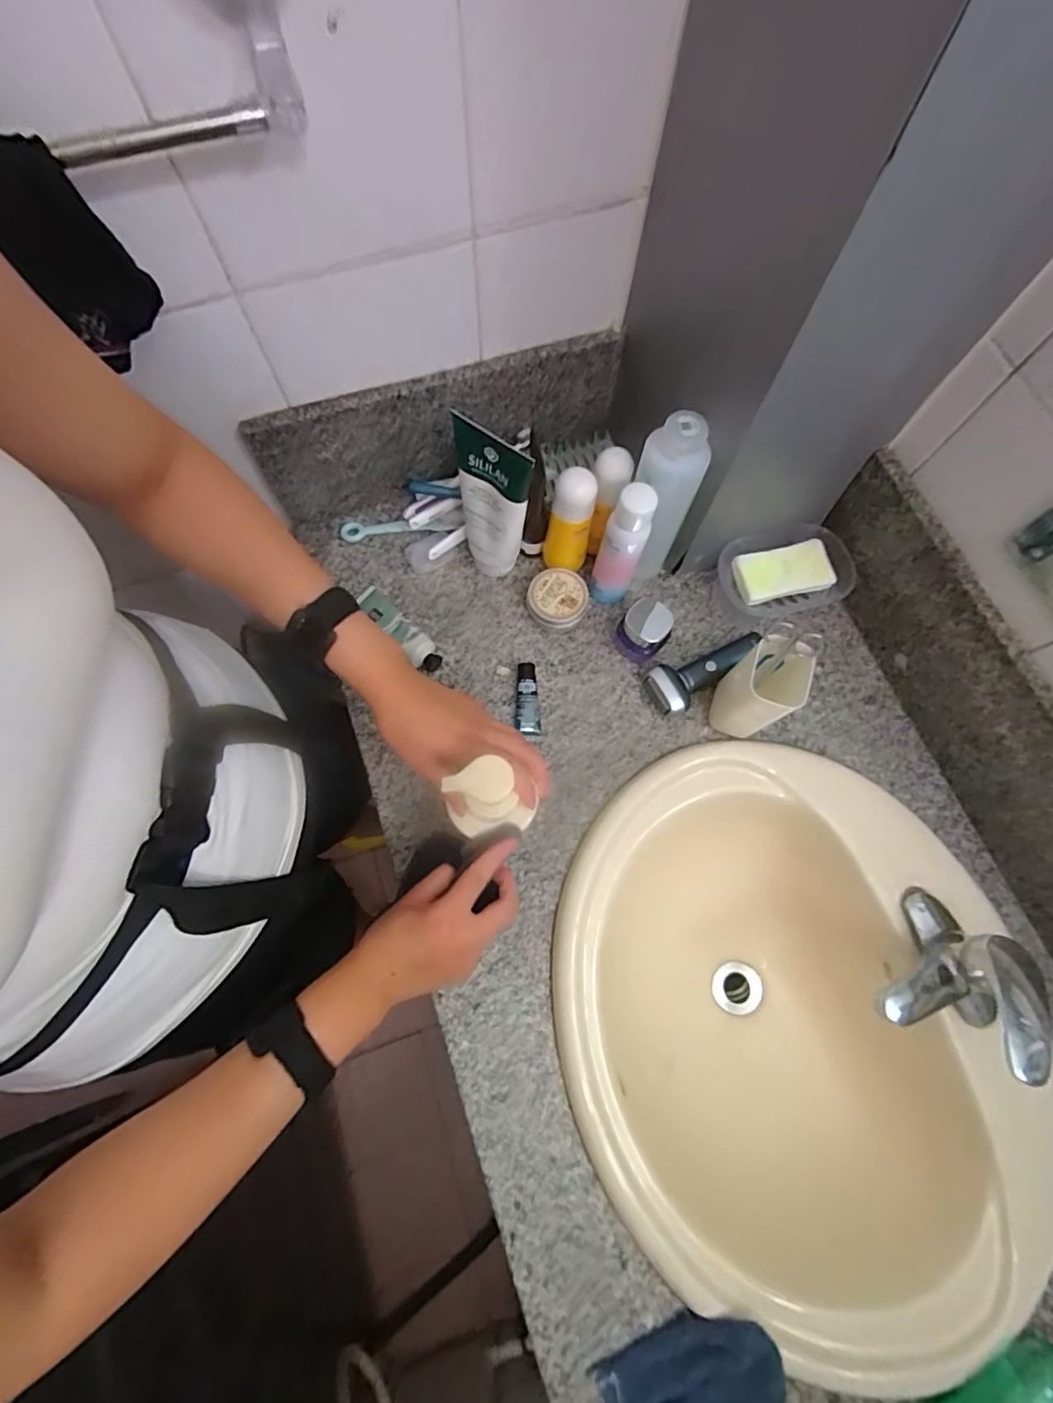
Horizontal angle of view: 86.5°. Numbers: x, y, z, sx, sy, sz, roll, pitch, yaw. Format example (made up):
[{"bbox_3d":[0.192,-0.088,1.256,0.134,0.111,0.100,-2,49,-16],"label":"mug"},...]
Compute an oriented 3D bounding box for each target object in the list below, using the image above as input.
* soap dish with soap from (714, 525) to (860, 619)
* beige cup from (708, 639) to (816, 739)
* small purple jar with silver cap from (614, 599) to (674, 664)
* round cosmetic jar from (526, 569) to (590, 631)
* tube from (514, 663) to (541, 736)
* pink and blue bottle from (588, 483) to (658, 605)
[{"bbox_3d":[0.302,-0.150,0.656,0.141,0.042,0.093,-11,73,-4],"label":"soap dish with soap"},{"bbox_3d":[0.237,-0.010,0.570,0.065,0.110,0.071,35,76,9],"label":"beige cup"},{"bbox_3d":[0.132,-0.079,0.625,0.051,0.053,0.052,0,73,-1],"label":"small purple jar with silver cap"},{"bbox_3d":[0.035,-0.116,0.648,0.068,0.034,0.065,17,74,5],"label":"round cosmetic jar"},{"bbox_3d":[-0.001,-0.002,0.618,0.027,0.024,0.078,-4,73,-2],"label":"tube"},{"bbox_3d":[0.100,-0.161,0.594,0.042,0.159,0.043,24,74,6],"label":"pink and blue bottle"}]

